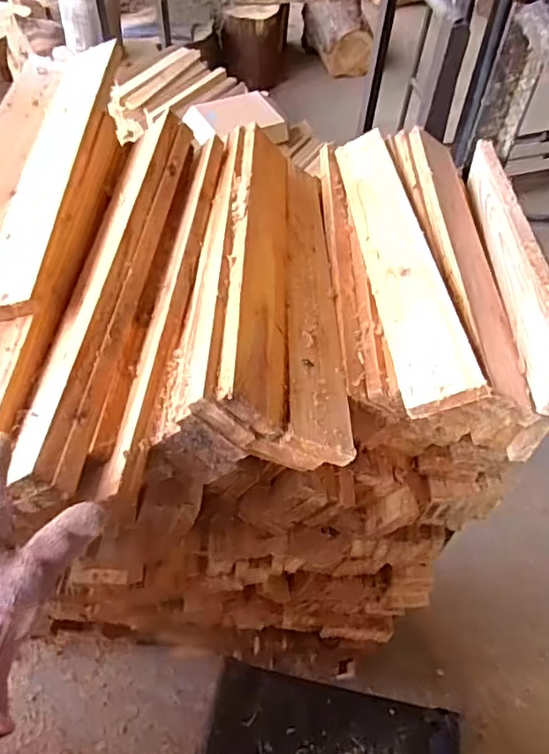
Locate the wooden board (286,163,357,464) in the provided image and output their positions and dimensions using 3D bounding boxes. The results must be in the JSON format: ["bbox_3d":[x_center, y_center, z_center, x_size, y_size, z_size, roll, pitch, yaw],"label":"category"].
[{"bbox_3d":[0.040,-0.115,0.680,0.070,0.016,0.493,23,41,-24],"label":"wooden board"}]

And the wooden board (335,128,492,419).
[{"bbox_3d":[0.140,-0.168,0.692,0.073,0.014,0.525,-21,44,17],"label":"wooden board"}]

